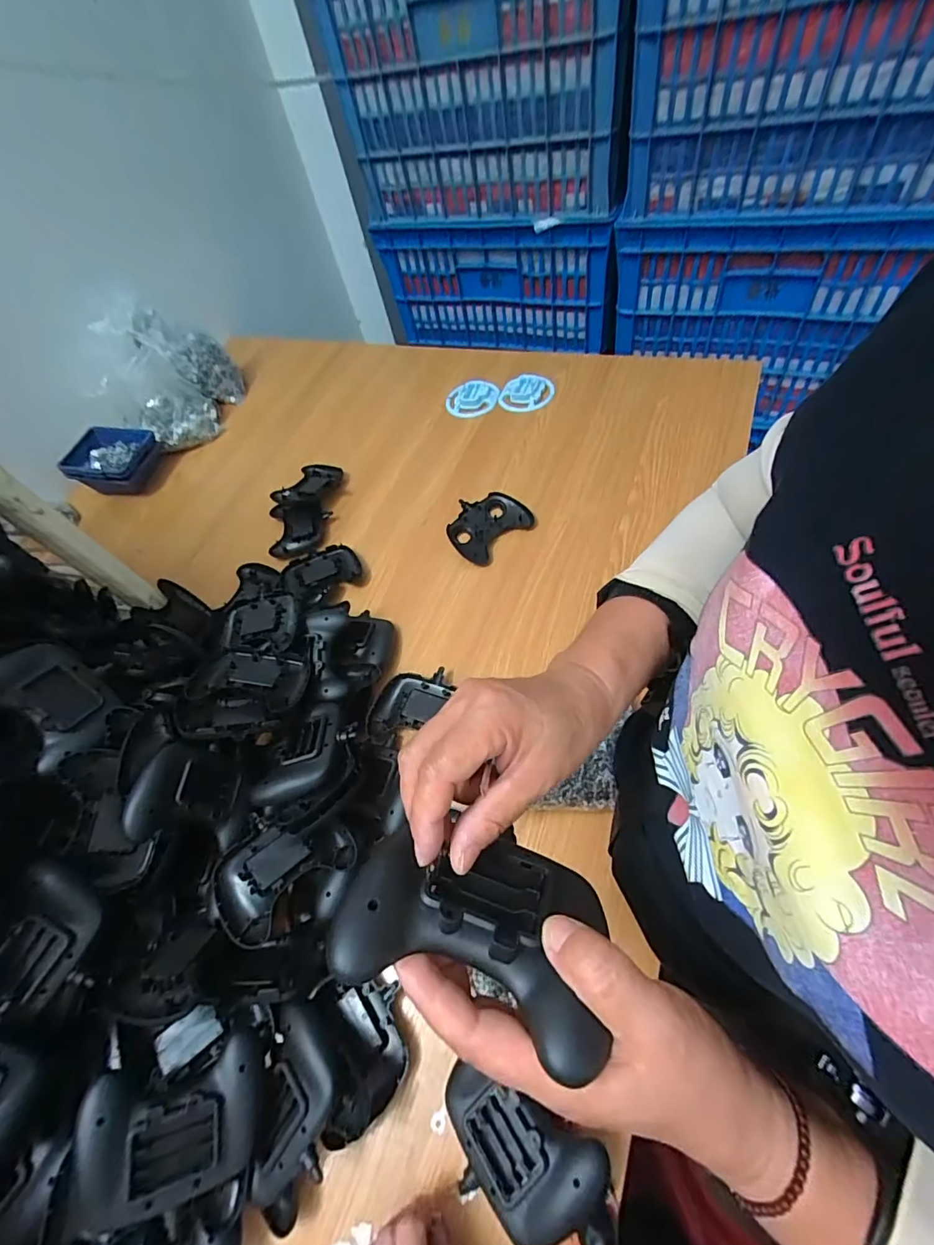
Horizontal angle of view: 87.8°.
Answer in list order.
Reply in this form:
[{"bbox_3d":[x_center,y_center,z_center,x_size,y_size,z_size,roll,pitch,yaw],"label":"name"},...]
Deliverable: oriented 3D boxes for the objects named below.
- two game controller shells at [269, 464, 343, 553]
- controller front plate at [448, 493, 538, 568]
[{"bbox_3d":[-0.286,-0.206,0.843,0.108,0.031,0.203,-1,57,10],"label":"two game controller shells"},{"bbox_3d":[0.032,-0.154,0.752,0.124,0.024,0.095,-41,59,-16],"label":"controller front plate"}]

